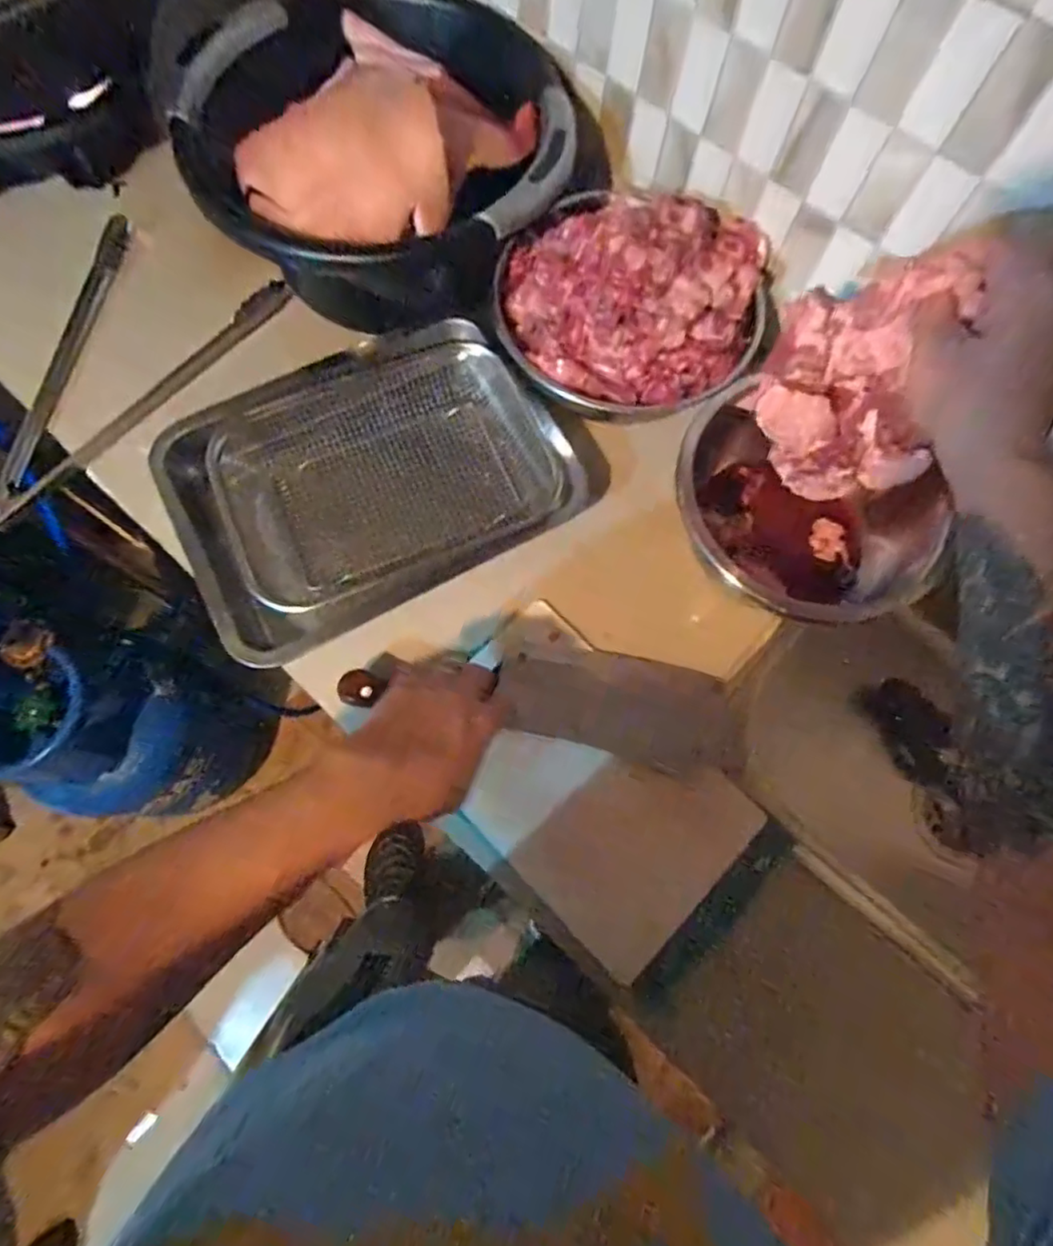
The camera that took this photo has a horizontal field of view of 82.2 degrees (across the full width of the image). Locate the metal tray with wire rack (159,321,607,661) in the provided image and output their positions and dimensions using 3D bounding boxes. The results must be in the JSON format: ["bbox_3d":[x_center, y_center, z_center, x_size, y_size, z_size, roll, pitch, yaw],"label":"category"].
[{"bbox_3d":[-0.141,-0.139,0.590,0.374,0.076,0.254,-28,75,-9],"label":"metal tray with wire rack"}]

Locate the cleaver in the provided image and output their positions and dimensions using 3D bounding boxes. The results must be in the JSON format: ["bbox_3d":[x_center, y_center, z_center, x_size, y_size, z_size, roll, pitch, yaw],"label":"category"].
[{"bbox_3d":[0.017,0.068,0.551,0.345,0.040,0.095,9,72,-1],"label":"cleaver"}]

